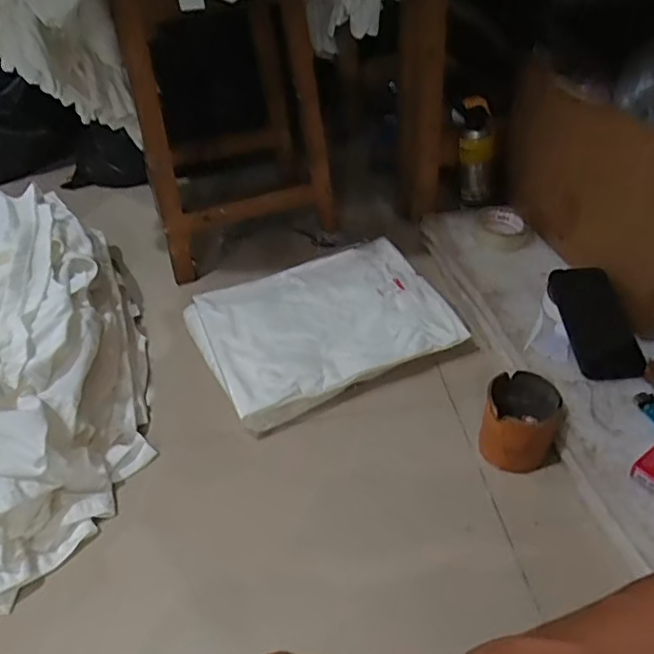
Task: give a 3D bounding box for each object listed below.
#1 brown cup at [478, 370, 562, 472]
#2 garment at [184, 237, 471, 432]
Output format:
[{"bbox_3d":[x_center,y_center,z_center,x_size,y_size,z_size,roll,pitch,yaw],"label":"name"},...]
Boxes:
[{"bbox_3d":[0.226,0.108,0.656,0.078,0.082,0.083,-4,42,4],"label":"brown cup"},{"bbox_3d":[-0.010,-0.006,0.850,0.349,0.052,0.266,-19,43,-13],"label":"garment"}]

